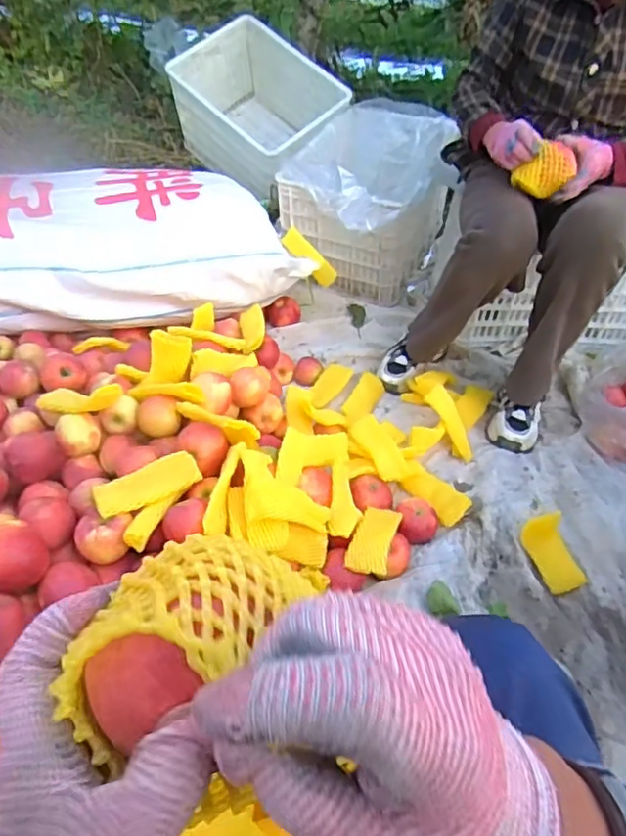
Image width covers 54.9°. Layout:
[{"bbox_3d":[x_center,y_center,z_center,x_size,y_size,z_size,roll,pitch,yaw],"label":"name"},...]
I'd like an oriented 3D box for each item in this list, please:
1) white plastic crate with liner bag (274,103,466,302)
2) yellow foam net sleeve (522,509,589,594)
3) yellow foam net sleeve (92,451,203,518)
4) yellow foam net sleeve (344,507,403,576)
[{"bbox_3d":[0.146,-0.597,1.703,0.372,0.379,0.582,18,45,13],"label":"white plastic crate with liner bag"},{"bbox_3d":[0.433,0.239,1.079,0.083,0.048,0.132,-10,45,-16],"label":"yellow foam net sleeve"},{"bbox_3d":[-0.257,0.103,0.937,0.158,0.016,0.059,-23,79,-20],"label":"yellow foam net sleeve"},{"bbox_3d":[0.105,0.209,1.035,0.069,0.026,0.143,15,44,9],"label":"yellow foam net sleeve"}]

